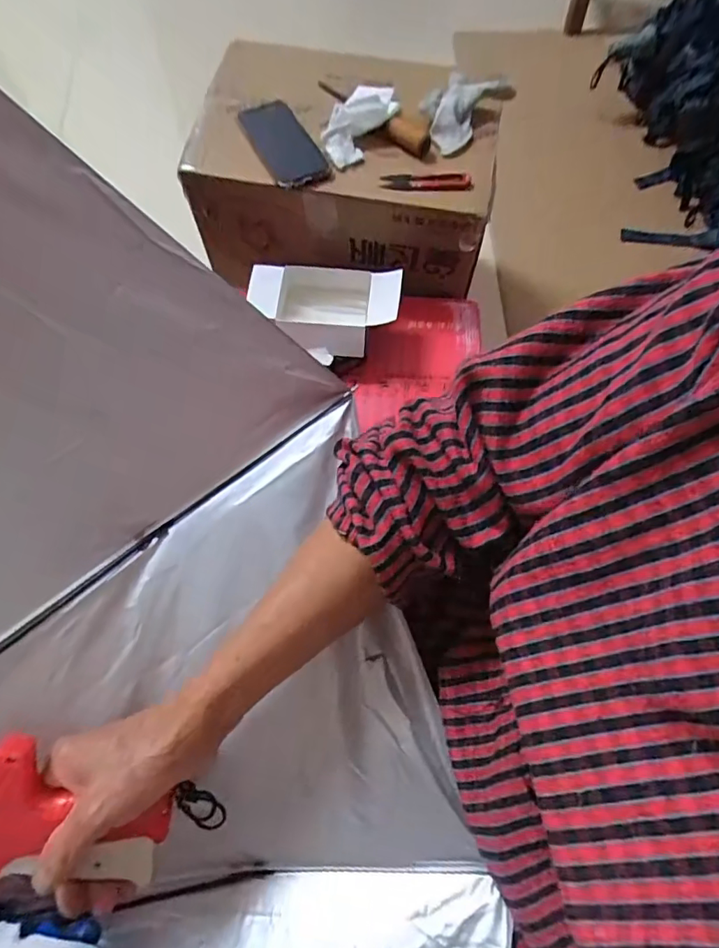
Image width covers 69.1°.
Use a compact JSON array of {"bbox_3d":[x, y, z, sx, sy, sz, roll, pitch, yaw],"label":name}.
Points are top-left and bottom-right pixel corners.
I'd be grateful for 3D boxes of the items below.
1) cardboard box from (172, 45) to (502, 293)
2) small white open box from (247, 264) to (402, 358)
[{"bbox_3d":[-0.026,-0.416,0.776,0.424,0.211,0.214,2,71,1],"label":"cardboard box"},{"bbox_3d":[-0.047,-0.227,0.757,0.220,0.092,0.128,-4,71,-1],"label":"small white open box"}]

